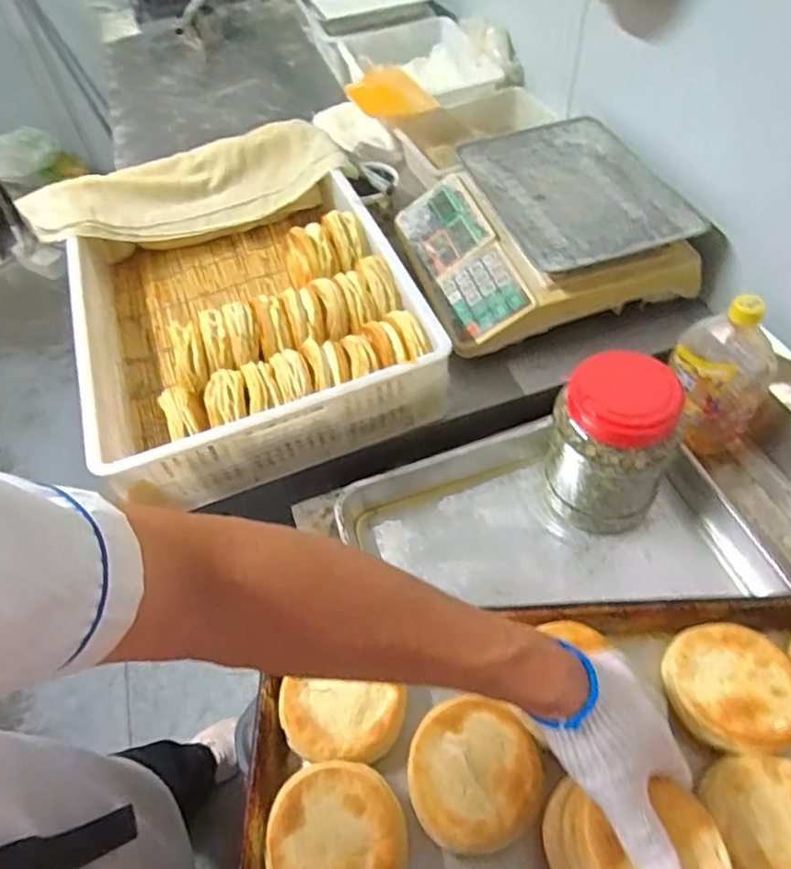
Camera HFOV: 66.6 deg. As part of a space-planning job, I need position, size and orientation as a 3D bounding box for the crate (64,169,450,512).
[{"bbox_3d":[-0.204,-0.161,0.824,0.433,0.145,0.493,-17,55,-8],"label":"crate"}]

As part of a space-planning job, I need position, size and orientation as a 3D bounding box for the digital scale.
[{"bbox_3d":[0.201,-0.311,0.875,0.353,0.086,0.377,-15,54,-6],"label":"digital scale"}]

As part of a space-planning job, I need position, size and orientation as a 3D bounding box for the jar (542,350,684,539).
[{"bbox_3d":[0.221,0.013,0.627,0.108,0.195,0.106,-2,54,3],"label":"jar"}]

